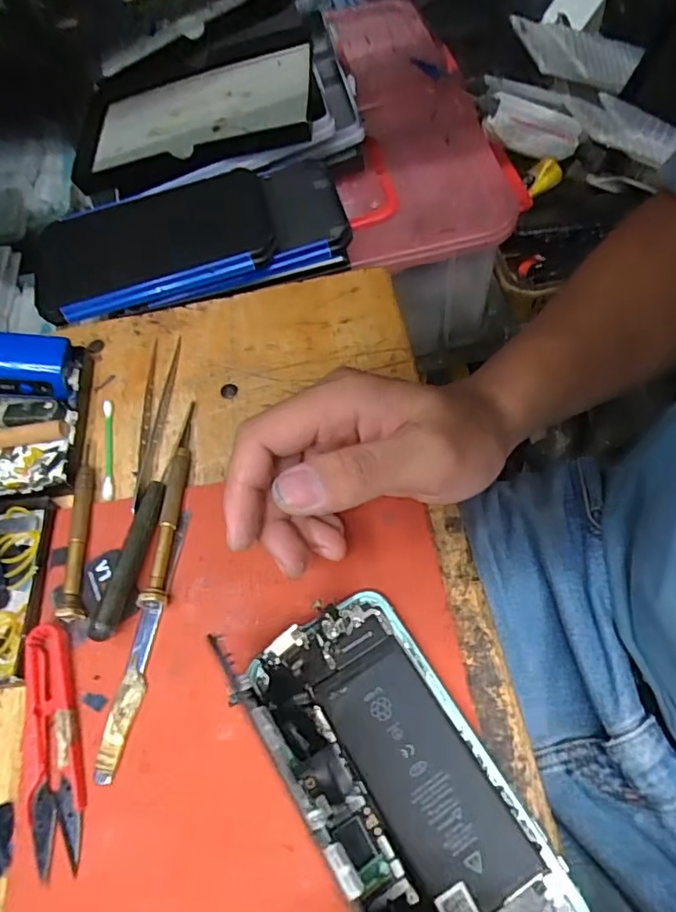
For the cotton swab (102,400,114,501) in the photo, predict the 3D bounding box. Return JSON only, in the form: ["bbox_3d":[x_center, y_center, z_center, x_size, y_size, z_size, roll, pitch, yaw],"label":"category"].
[{"bbox_3d":[-0.137,-0.005,0.325,0.006,0.004,0.069,-13,60,-1],"label":"cotton swab"}]

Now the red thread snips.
[{"bbox_3d":[-0.127,0.126,0.244,0.022,0.012,0.098,-17,60,-3],"label":"red thread snips"}]

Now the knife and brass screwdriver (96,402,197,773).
[{"bbox_3d":[-0.091,0.053,0.280,0.017,0.014,0.194,0,61,7],"label":"knife and brass screwdriver"}]

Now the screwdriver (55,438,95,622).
[{"bbox_3d":[-0.140,0.036,0.295,0.011,0.011,0.109,-13,60,-1],"label":"screwdriver"}]

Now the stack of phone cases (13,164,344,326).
[{"bbox_3d":[-0.112,-0.162,0.409,0.235,0.034,0.107,-14,60,-1],"label":"stack of phone cases"}]

